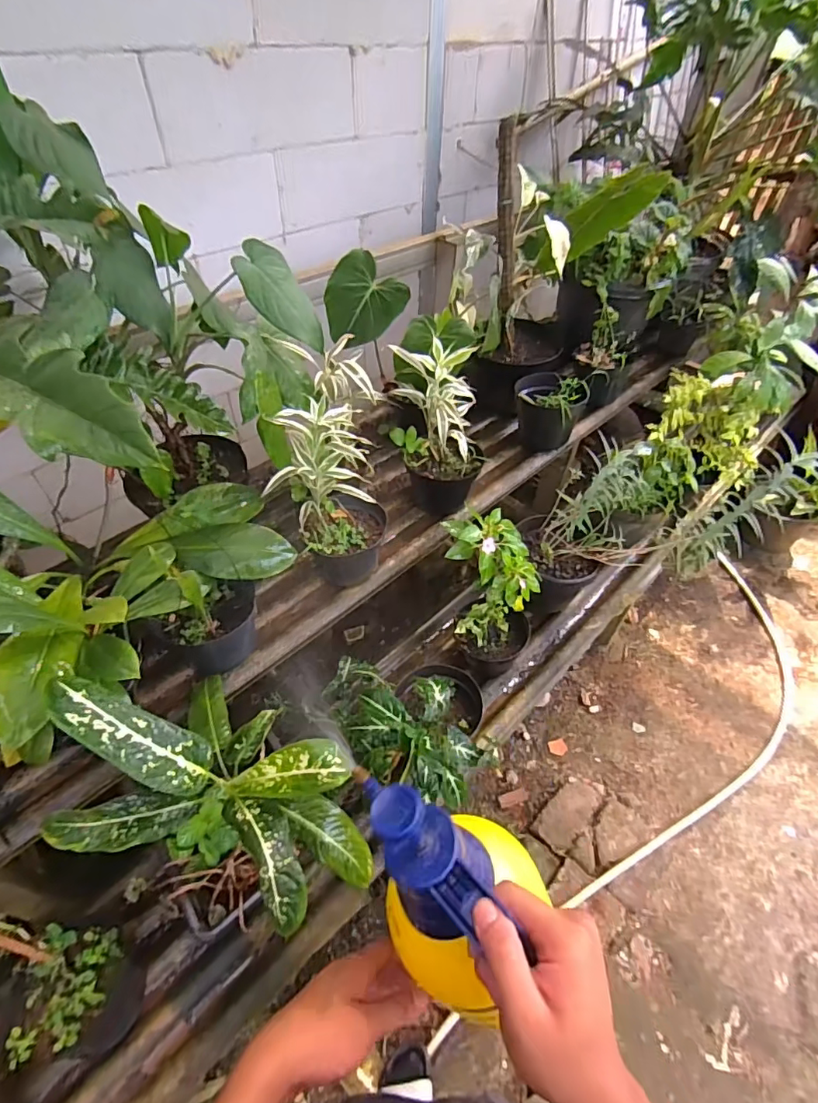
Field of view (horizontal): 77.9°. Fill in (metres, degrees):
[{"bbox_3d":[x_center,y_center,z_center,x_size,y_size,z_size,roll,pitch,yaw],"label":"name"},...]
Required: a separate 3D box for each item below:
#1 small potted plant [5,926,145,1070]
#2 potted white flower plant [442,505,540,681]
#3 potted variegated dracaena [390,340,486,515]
[{"bbox_3d":[-0.512,0.688,0.792,0.146,0.142,0.155,-7,48,-8],"label":"small potted plant"},{"bbox_3d":[0.165,0.106,1.141,0.190,0.367,0.216,-32,56,-27],"label":"potted white flower plant"},{"bbox_3d":[0.075,-0.273,1.116,0.187,0.355,0.173,1,47,-1],"label":"potted variegated dracaena"}]

